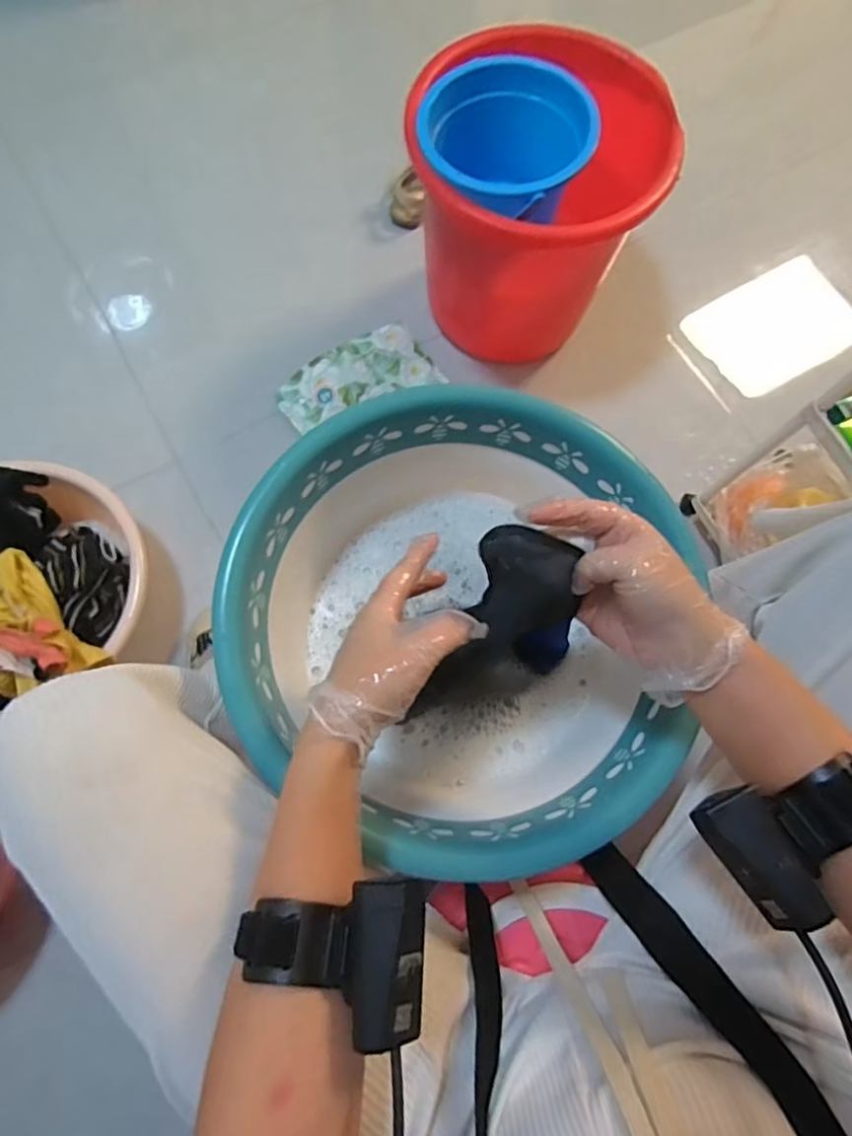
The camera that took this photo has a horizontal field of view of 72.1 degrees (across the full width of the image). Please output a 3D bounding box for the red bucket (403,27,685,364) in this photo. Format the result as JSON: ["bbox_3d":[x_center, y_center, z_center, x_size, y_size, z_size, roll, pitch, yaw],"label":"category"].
[{"bbox_3d":[0.144,-0.462,0.809,0.319,0.303,0.284,-8,74,-4],"label":"red bucket"}]

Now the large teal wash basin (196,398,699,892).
[{"bbox_3d":[0.030,0.039,0.494,0.339,0.129,0.348,1,74,-2],"label":"large teal wash basin"}]

